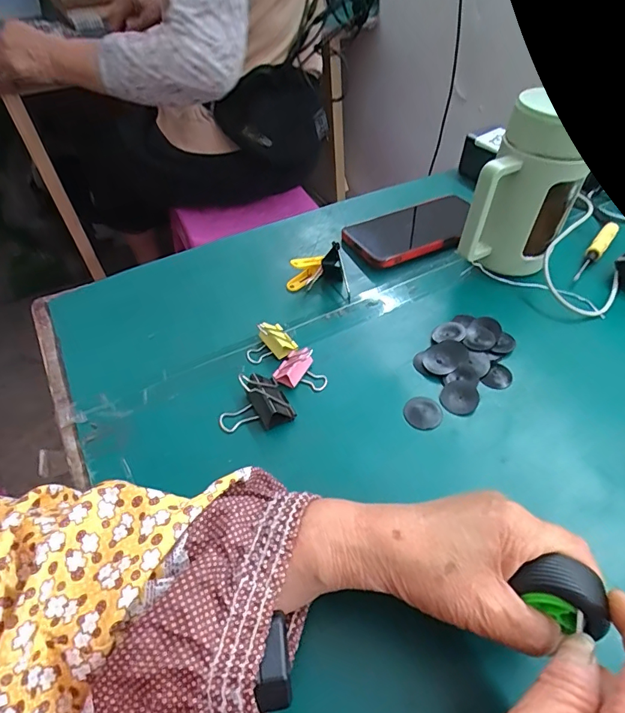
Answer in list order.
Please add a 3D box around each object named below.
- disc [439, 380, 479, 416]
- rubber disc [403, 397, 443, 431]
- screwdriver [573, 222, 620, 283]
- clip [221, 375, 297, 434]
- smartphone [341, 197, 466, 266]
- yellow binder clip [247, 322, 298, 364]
[{"bbox_3d":[0.115,0.031,0.354,0.028,0.004,0.030,0,48,0],"label":"disc"},{"bbox_3d":[0.084,0.042,0.346,0.028,0.004,0.029,0,48,0],"label":"rubber disc"},{"bbox_3d":[0.297,-0.110,0.477,0.014,0.011,0.117,32,56,25],"label":"screwdriver"},{"bbox_3d":[-0.044,0.031,0.333,0.054,0.036,0.040,-23,53,-19],"label":"clip"},{"bbox_3d":[0.115,-0.135,0.499,0.155,0.018,0.074,-18,51,-15],"label":"smartphone"},{"bbox_3d":[-0.035,-0.013,0.379,0.039,0.024,0.028,-32,56,-25],"label":"yellow binder clip"}]

